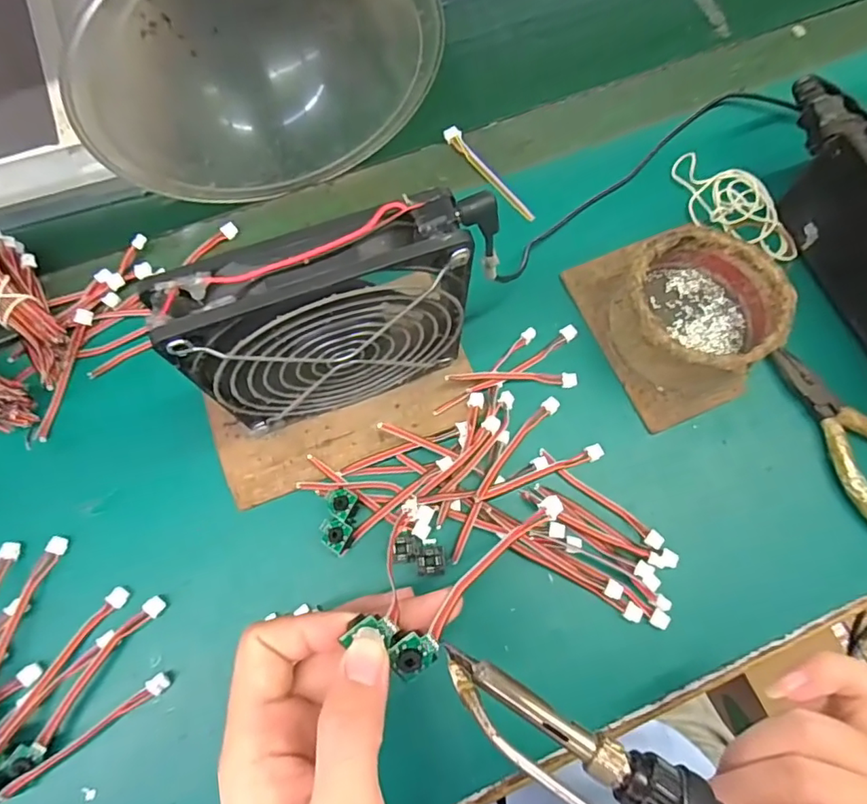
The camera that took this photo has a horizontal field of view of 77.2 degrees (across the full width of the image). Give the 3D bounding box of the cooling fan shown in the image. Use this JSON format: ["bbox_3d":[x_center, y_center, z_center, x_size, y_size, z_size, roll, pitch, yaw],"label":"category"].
[{"bbox_3d":[-0.040,-0.031,0.246,0.124,0.127,0.030,-18,74,-6],"label":"cooling fan"}]

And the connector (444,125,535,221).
[{"bbox_3d":[0.036,-0.148,0.353,0.012,0.009,0.085,-37,77,-11],"label":"connector"}]

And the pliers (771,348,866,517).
[{"bbox_3d":[0.233,0.020,0.297,0.045,0.012,0.119,-25,74,-8],"label":"pliers"}]

